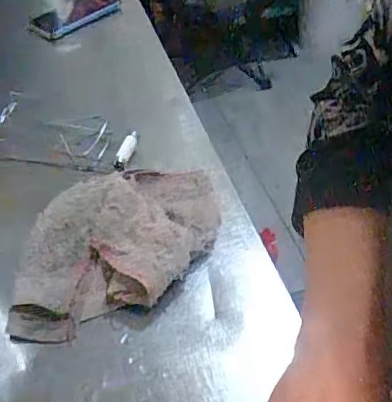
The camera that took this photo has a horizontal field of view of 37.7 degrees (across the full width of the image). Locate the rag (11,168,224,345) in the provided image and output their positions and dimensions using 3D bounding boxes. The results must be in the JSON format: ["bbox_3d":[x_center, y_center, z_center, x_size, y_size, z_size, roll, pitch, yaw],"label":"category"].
[{"bbox_3d":[-0.078,0.038,0.588,0.243,0.051,0.172,-17,44,-15],"label":"rag"}]

